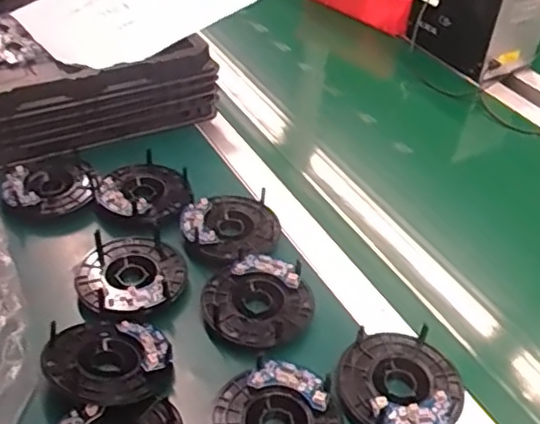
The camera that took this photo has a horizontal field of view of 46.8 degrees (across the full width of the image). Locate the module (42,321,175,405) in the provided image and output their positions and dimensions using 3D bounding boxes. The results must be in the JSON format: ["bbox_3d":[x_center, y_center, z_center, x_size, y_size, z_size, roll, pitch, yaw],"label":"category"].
[{"bbox_3d":[-0.131,0.118,0.508,0.102,0.024,0.081,1,41,-4],"label":"module"}]

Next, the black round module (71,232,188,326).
[{"bbox_3d":[-0.131,0.057,0.590,0.102,0.017,0.102,3,40,-2],"label":"black round module"}]

